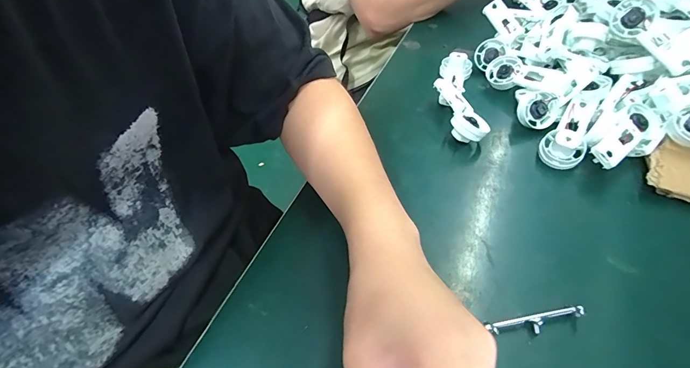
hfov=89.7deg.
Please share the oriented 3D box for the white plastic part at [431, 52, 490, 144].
[{"bbox_3d":[0.133,-0.103,0.413,0.050,0.032,0.152,1,51,5],"label":"white plastic part"}]

